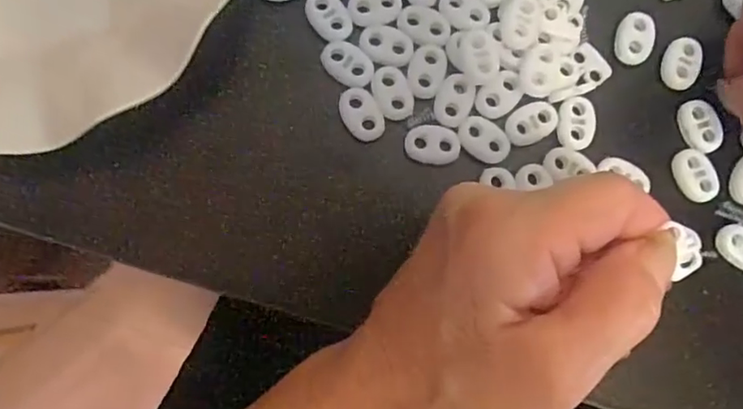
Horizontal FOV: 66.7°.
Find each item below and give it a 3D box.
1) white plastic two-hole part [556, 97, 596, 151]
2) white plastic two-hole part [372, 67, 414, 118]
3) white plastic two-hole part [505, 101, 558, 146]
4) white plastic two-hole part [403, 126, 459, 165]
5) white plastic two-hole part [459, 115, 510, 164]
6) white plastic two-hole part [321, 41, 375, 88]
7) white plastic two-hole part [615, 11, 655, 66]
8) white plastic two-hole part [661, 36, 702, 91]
[{"bbox_3d":[0.085,-0.034,0.232,0.014,0.004,0.022,0,83,-3],"label":"white plastic two-hole part"},{"bbox_3d":[0.009,-0.046,0.229,0.014,0.004,0.023,-20,84,-6],"label":"white plastic two-hole part"},{"bbox_3d":[0.066,-0.034,0.233,0.023,0.004,0.015,-32,85,-7],"label":"white plastic two-hole part"},{"bbox_3d":[0.025,-0.025,0.230,0.022,0.004,0.015,3,82,-3],"label":"white plastic two-hole part"},{"bbox_3d":[0.046,-0.027,0.230,0.022,0.004,0.015,40,82,2],"label":"white plastic two-hole part"},{"bbox_3d":[-0.009,-0.058,0.229,0.023,0.004,0.016,41,82,2],"label":"white plastic two-hole part"},{"bbox_3d":[0.113,-0.071,0.242,0.015,0.004,0.023,21,82,-1],"label":"white plastic two-hole part"},{"bbox_3d":[0.132,-0.060,0.242,0.014,0.006,0.023,16,82,-1],"label":"white plastic two-hole part"}]

